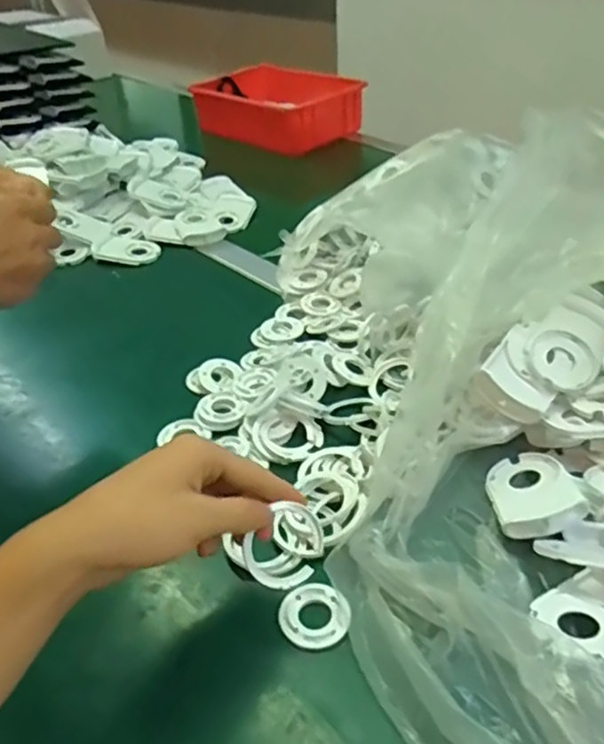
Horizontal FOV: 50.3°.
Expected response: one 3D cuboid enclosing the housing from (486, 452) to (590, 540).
[{"bbox_3d":[0.167,0.087,0.468,0.058,0.022,0.073,-24,26,13],"label":"housing"}]

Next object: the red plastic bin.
[{"bbox_3d":[-0.064,-0.520,1.274,0.343,0.119,0.143,16,41,23],"label":"red plastic bin"}]

